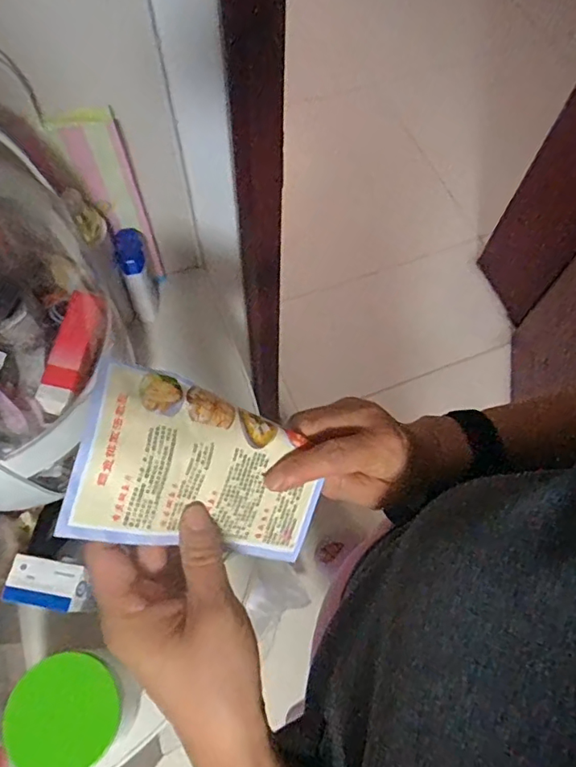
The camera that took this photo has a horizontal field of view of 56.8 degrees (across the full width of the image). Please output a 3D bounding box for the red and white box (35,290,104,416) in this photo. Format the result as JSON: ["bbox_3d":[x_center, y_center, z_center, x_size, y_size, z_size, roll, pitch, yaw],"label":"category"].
[{"bbox_3d":[-0.184,-0.027,0.459,0.033,0.015,0.107,17,66,-17],"label":"red and white box"}]

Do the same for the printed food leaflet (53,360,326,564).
[{"bbox_3d":[-0.043,0.045,0.286,0.132,0.020,0.084,18,80,-30],"label":"printed food leaflet"}]

